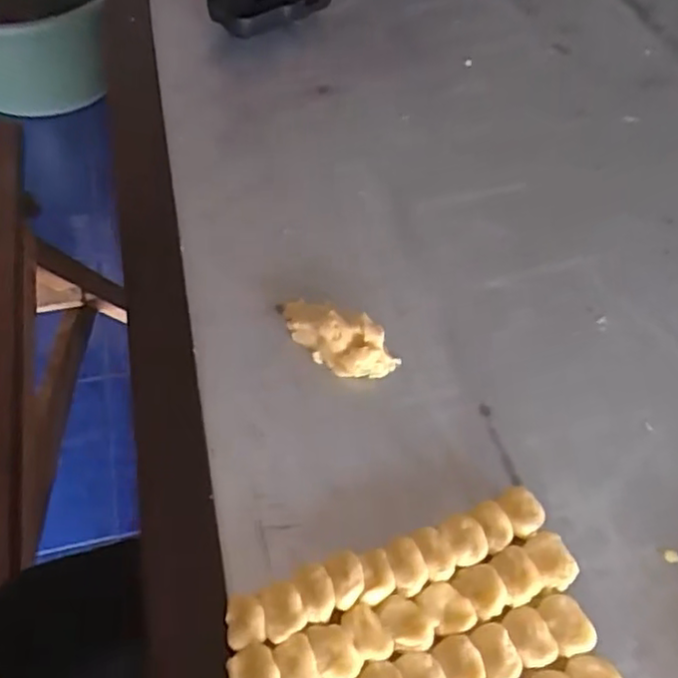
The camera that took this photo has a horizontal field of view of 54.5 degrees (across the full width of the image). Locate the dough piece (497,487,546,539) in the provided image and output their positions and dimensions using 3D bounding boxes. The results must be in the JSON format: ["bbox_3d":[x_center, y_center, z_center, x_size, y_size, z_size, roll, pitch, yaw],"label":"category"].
[{"bbox_3d":[0.088,0.085,0.319,0.017,0.016,0.023,-15,57,-15],"label":"dough piece"}]

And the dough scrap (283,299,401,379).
[{"bbox_3d":[-0.002,-0.003,0.375,0.073,0.021,0.033,28,58,15],"label":"dough scrap"}]

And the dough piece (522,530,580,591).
[{"bbox_3d":[0.097,0.105,0.306,0.017,0.019,0.025,-15,57,-15],"label":"dough piece"}]

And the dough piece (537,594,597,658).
[{"bbox_3d":[0.099,0.128,0.291,0.017,0.019,0.024,-13,57,-13],"label":"dough piece"}]

